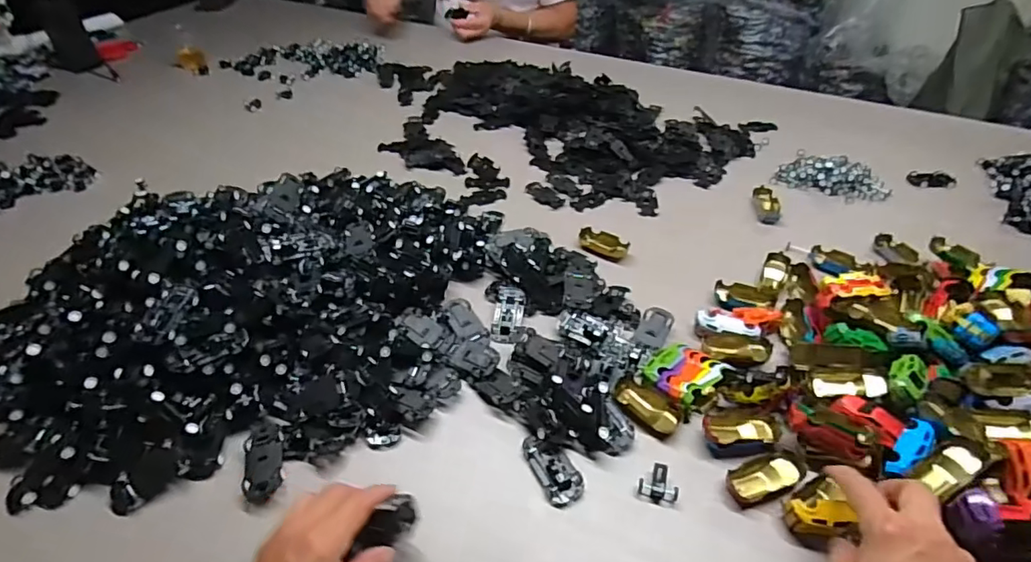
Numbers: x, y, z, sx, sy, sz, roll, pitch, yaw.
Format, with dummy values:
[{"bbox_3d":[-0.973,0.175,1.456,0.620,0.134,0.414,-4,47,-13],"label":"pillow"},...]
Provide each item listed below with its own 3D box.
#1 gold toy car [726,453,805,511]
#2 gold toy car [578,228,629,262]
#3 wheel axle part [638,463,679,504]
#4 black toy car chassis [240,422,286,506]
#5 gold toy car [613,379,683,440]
[{"bbox_3d":[0.204,0.161,0.439,0.063,0.019,0.029,-15,43,-17],"label":"gold toy car"},{"bbox_3d":[0.110,-0.047,0.670,0.062,0.014,0.034,26,47,27],"label":"gold toy car"},{"bbox_3d":[0.116,0.164,0.437,0.030,0.015,0.027,8,42,8],"label":"wheel axle part"},{"bbox_3d":[-0.213,0.150,0.460,0.033,0.018,0.072,-11,42,-12],"label":"black toy car chassis"},{"bbox_3d":[0.119,0.116,0.488,0.063,0.014,0.036,27,48,28],"label":"gold toy car"}]

